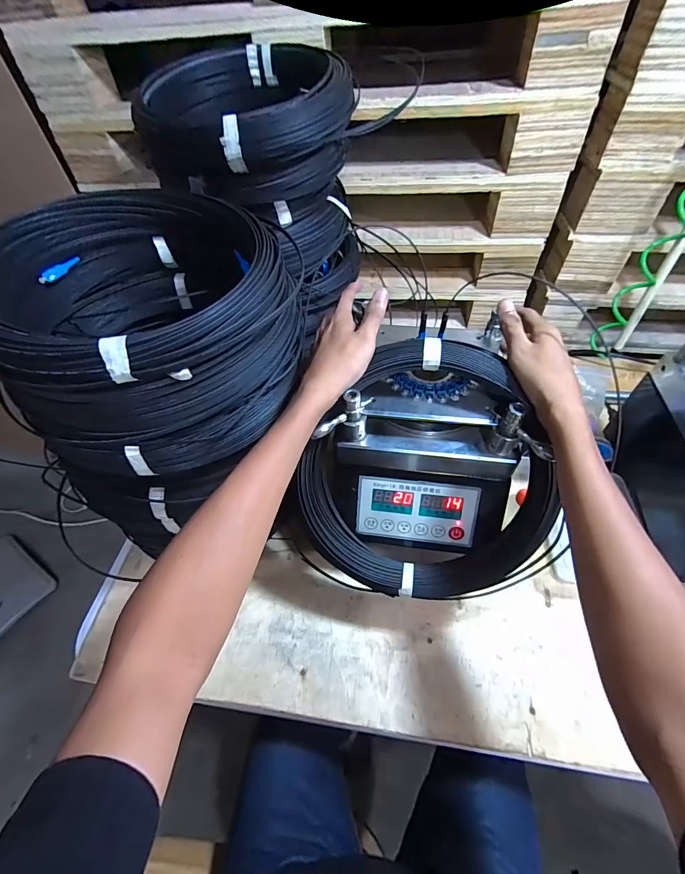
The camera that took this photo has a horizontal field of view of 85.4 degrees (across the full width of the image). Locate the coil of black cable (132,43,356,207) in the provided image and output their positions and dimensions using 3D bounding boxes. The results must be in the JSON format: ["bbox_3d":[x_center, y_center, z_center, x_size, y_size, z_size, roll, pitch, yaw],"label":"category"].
[{"bbox_3d":[-0.134,-0.461,0.554,0.288,0.124,0.293,-12,52,-5],"label":"coil of black cable"}]

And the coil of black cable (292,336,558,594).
[{"bbox_3d":[0.092,0.054,0.440,0.278,0.303,0.052,-27,7,12],"label":"coil of black cable"}]

